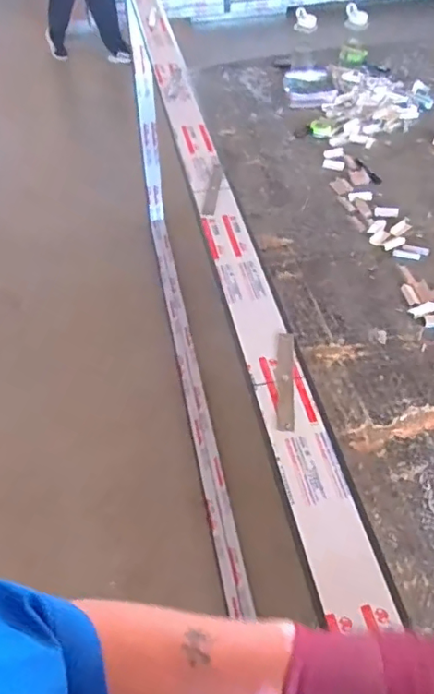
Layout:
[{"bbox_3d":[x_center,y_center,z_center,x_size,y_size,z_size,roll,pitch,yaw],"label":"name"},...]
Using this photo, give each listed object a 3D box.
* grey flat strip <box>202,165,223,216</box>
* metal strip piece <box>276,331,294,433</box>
[{"bbox_3d":[-0.006,-0.284,0.943,0.022,0.006,0.166,4,47,6],"label":"grey flat strip"},{"bbox_3d":[0.087,0.040,0.668,0.023,0.005,0.149,4,51,4],"label":"metal strip piece"}]

